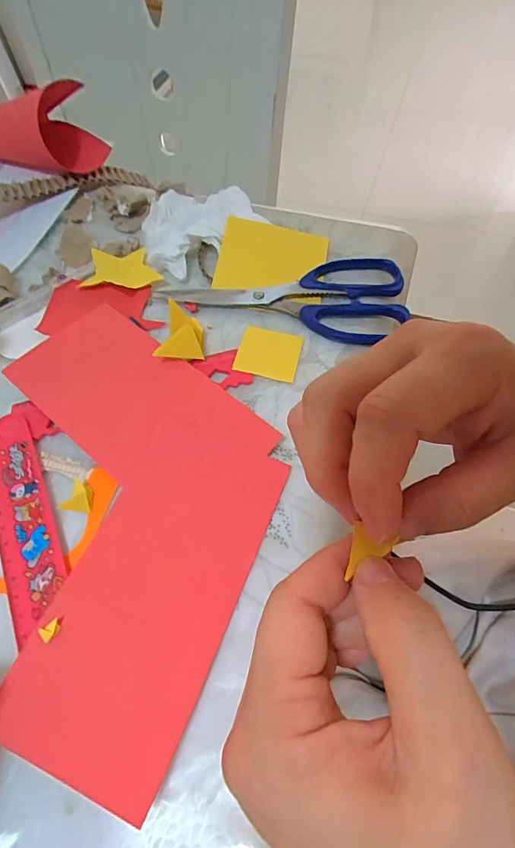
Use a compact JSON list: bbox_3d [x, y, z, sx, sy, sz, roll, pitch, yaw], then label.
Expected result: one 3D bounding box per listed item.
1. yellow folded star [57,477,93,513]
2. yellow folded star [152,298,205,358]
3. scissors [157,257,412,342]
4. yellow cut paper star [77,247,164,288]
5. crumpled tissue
[{"bbox_3d":[-0.103,0.041,0.240,0.015,0.007,0.017,0,59,1],"label":"yellow folded star"},{"bbox_3d":[-0.049,-0.055,0.282,0.026,0.030,0.035,11,60,8],"label":"yellow folded star"},{"bbox_3d":[0.022,-0.103,0.318,0.174,0.010,0.079,12,60,8],"label":"scissors"},{"bbox_3d":[-0.106,-0.123,0.334,0.059,0.009,0.033,4,59,3],"label":"yellow cut paper star"},{"bbox_3d":[-0.054,-0.172,0.357,0.082,0.016,0.114,39,67,22],"label":"crumpled tissue"}]

